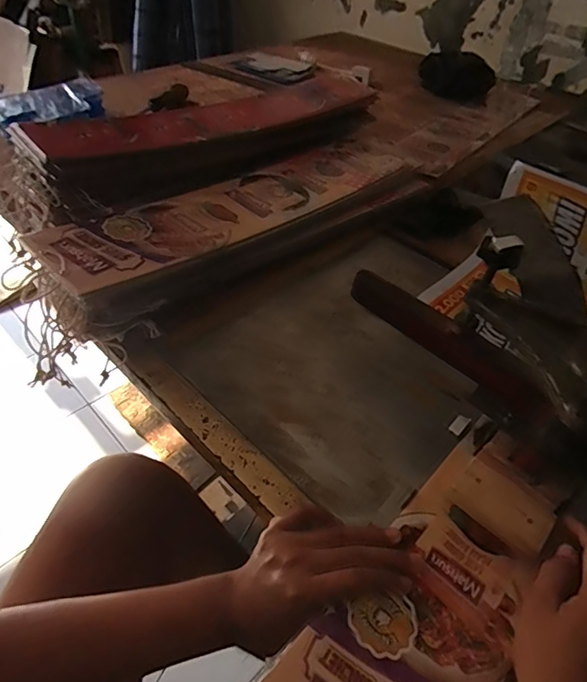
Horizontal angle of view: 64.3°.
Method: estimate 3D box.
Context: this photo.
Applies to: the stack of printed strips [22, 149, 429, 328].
[{"bbox_3d":[-0.046,-0.174,0.630,0.574,0.093,0.155,-32,58,-30],"label":"stack of printed strips"}]

